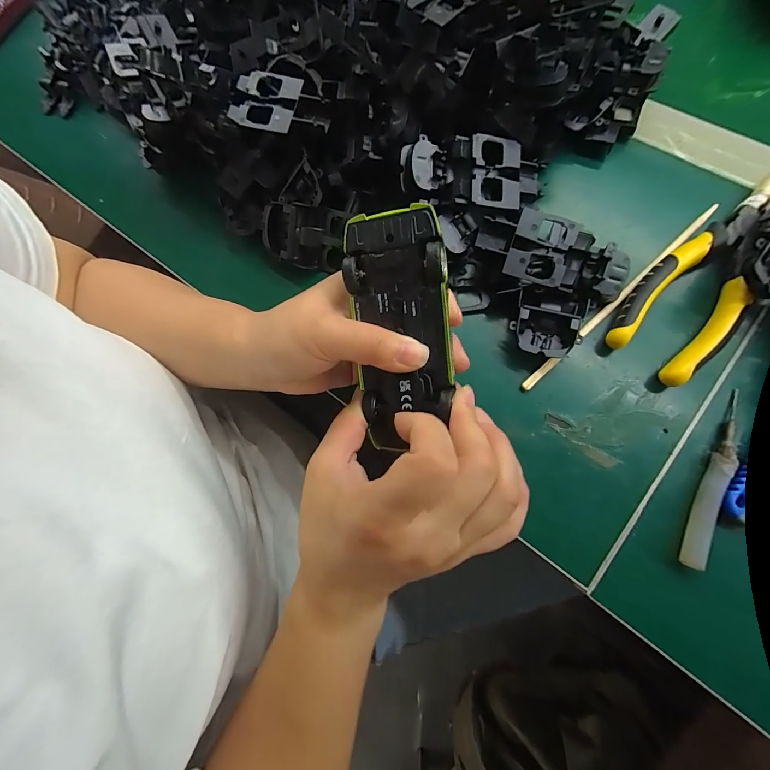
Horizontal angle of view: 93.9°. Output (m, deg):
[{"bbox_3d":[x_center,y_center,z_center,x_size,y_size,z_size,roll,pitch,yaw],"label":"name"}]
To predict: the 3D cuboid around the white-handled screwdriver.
[{"bbox_3d":[0.191,0.053,0.210,0.010,0.015,0.106,23,80,13],"label":"white-handled screwdriver"}]

